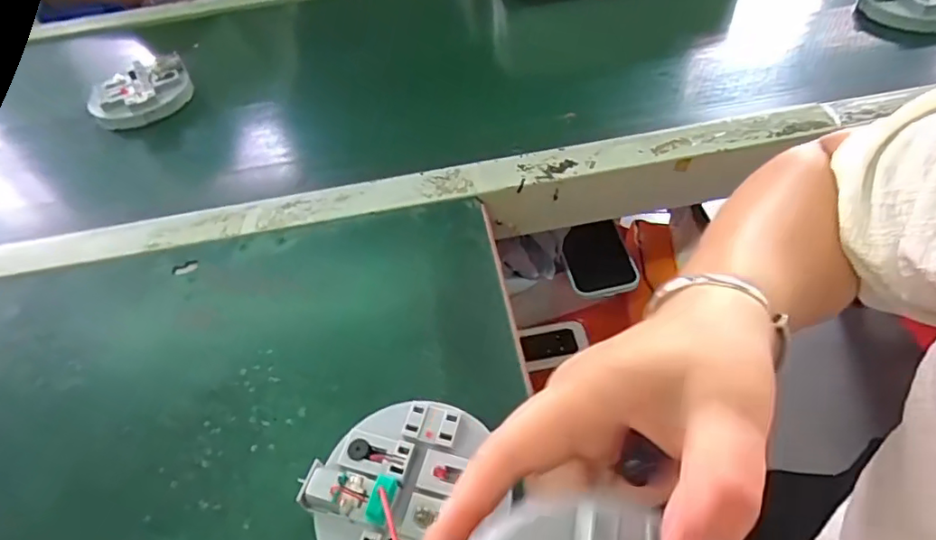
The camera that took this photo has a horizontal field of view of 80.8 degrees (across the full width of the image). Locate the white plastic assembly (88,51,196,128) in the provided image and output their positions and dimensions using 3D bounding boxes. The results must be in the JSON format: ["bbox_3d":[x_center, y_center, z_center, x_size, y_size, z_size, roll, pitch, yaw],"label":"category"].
[{"bbox_3d":[-0.352,-0.191,0.595,0.103,0.039,0.083,-31,53,-18],"label":"white plastic assembly"}]

